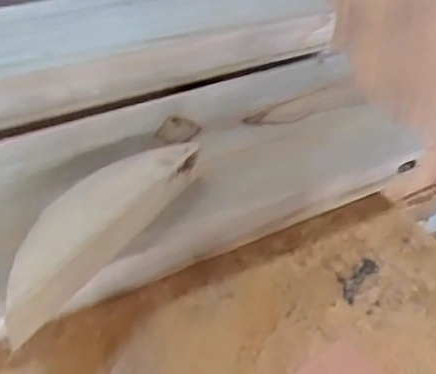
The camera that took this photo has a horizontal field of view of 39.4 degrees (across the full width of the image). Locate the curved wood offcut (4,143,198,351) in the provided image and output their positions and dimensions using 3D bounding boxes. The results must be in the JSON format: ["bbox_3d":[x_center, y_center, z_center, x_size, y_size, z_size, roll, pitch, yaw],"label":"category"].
[{"bbox_3d":[-0.108,0.030,0.550,0.071,0.050,0.255,26,45,24],"label":"curved wood offcut"}]

